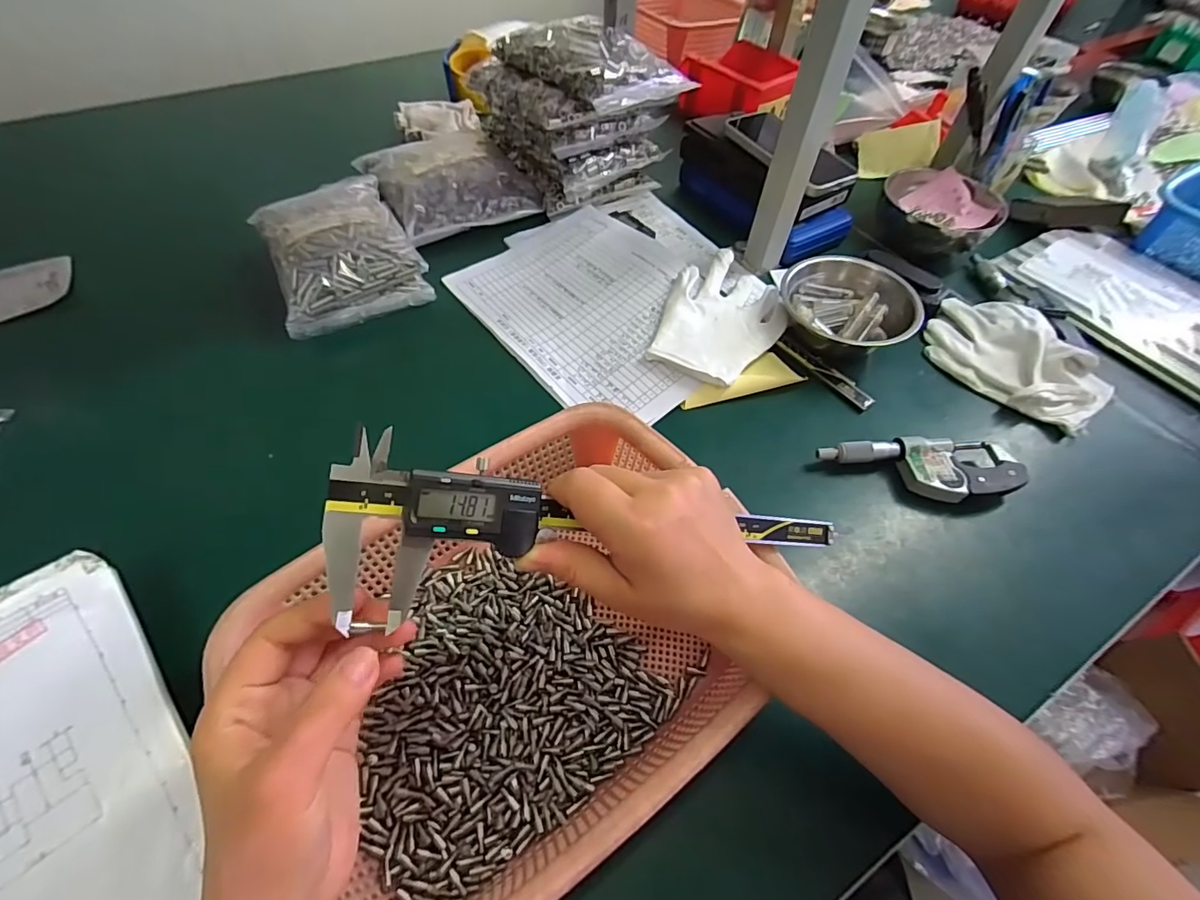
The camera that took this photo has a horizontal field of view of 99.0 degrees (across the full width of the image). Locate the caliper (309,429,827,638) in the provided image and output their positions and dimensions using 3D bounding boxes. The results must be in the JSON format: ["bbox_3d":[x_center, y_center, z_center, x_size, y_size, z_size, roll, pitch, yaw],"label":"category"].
[{"bbox_3d":[0.015,0.027,0.259,0.273,0.075,0.012,-4,1,-25],"label":"caliper"}]

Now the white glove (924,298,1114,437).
[{"bbox_3d":[0.400,-0.090,0.496,0.113,0.048,0.163,-26,53,-22],"label":"white glove"}]

